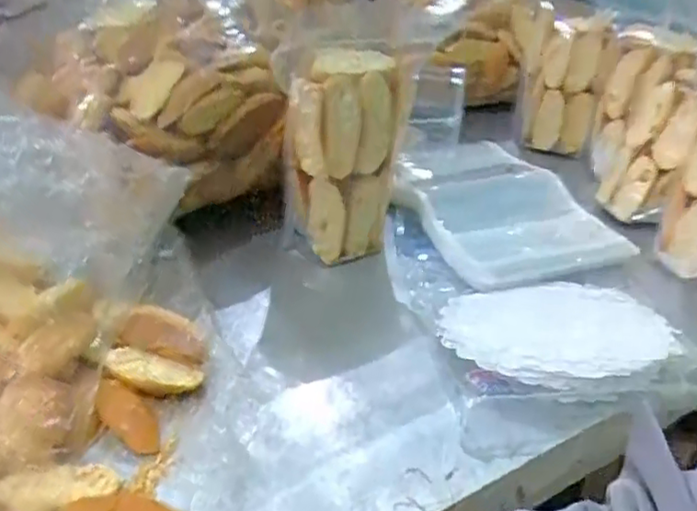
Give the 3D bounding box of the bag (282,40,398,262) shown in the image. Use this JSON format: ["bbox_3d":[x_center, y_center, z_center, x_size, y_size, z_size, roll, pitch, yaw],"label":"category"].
[{"bbox_3d":[-0.007,-0.102,0.647,0.101,0.204,0.112,7,34,1],"label":"bag"}]

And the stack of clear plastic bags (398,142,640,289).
[{"bbox_3d":[0.185,-0.061,0.771,0.208,0.035,0.283,-6,36,-17],"label":"stack of clear plastic bags"}]

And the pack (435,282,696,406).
[{"bbox_3d":[0.205,0.073,0.572,0.232,0.027,0.166,-1,35,-10],"label":"pack"}]

